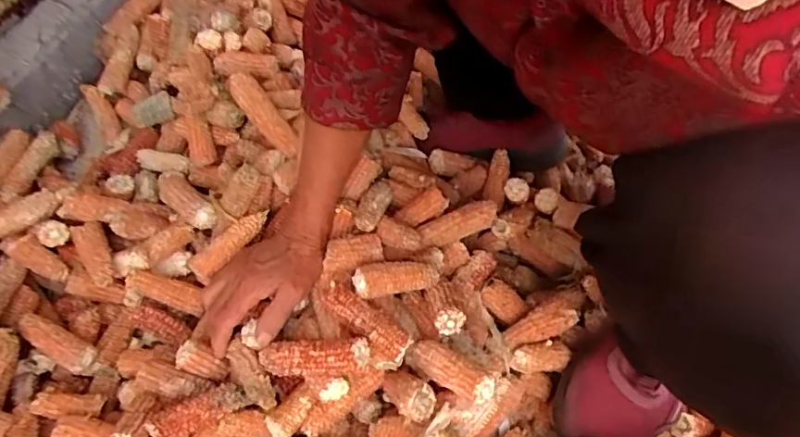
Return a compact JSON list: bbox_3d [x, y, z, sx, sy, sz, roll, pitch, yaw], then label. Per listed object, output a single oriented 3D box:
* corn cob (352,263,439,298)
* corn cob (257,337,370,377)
[{"bbox_3d":[-0.002,0.058,0.524,0.082,0.022,0.025,-4,55,-23],"label":"corn cob"},{"bbox_3d":[-0.079,0.125,0.493,0.117,0.021,0.026,-11,49,31],"label":"corn cob"}]

